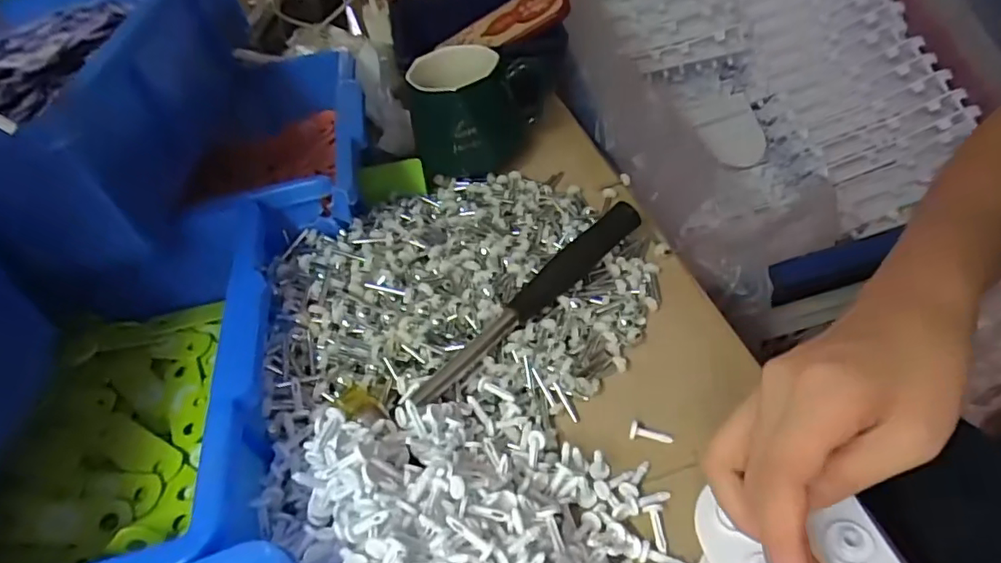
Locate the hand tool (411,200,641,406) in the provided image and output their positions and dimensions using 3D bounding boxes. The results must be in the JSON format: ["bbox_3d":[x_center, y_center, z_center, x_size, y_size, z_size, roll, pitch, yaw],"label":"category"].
[{"bbox_3d":[0.023,0.007,0.368,0.204,0.019,0.019,-37,54,-27],"label":"hand tool"}]

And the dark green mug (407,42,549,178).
[{"bbox_3d":[-0.020,-0.151,0.486,0.108,0.075,0.073,-4,46,9],"label":"dark green mug"}]

